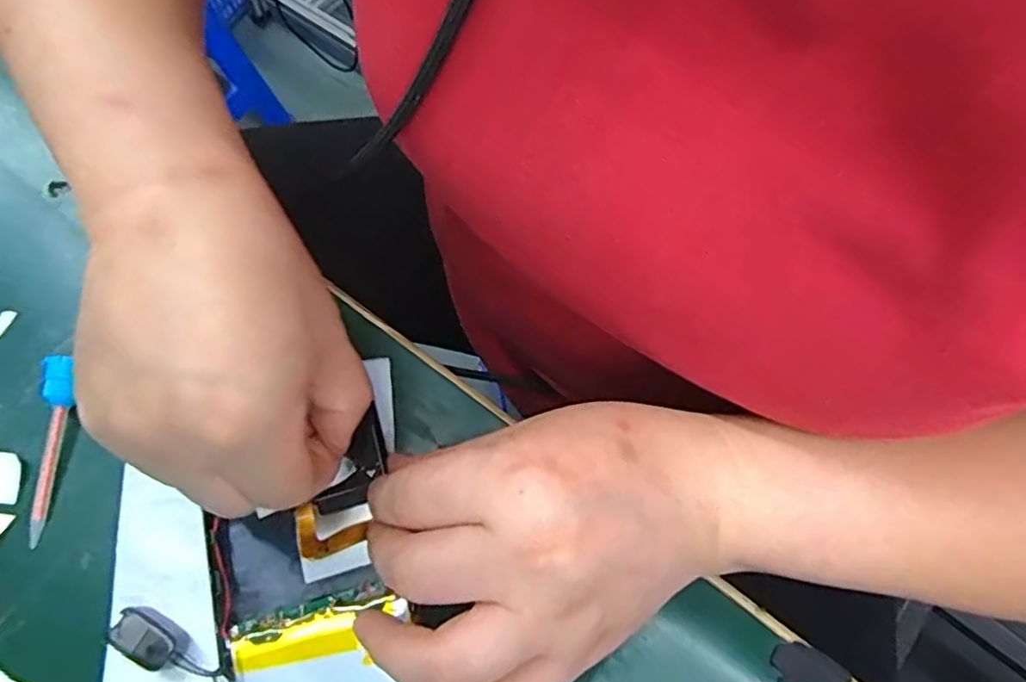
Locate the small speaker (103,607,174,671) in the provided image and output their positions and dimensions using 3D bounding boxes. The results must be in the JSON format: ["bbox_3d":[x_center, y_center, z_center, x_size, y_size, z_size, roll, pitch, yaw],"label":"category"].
[{"bbox_3d":[-0.135,0.109,0.234,0.027,0.010,0.013,25,69,11],"label":"small speaker"}]

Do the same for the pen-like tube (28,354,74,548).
[{"bbox_3d":[-0.191,0.043,0.263,0.010,0.014,0.074,-4,67,-1],"label":"pen-like tube"}]

